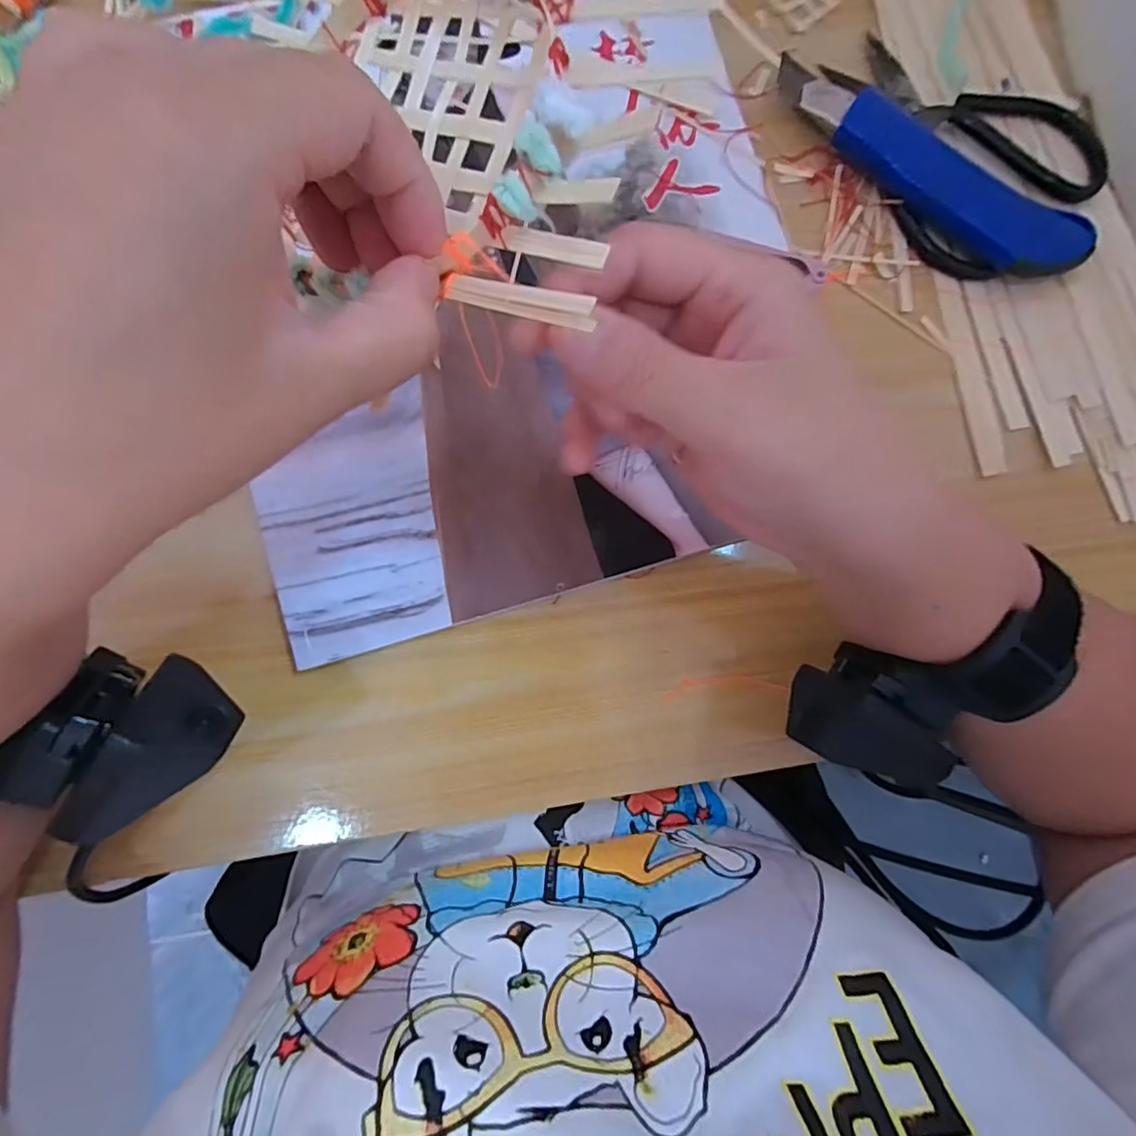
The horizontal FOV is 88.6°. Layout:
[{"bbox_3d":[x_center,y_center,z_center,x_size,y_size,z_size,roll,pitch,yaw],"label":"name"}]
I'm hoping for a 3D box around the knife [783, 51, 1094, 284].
[{"bbox_3d":[0.184,-0.203,0.303,0.178,0.026,0.038,34,82,-1],"label":"knife"}]

